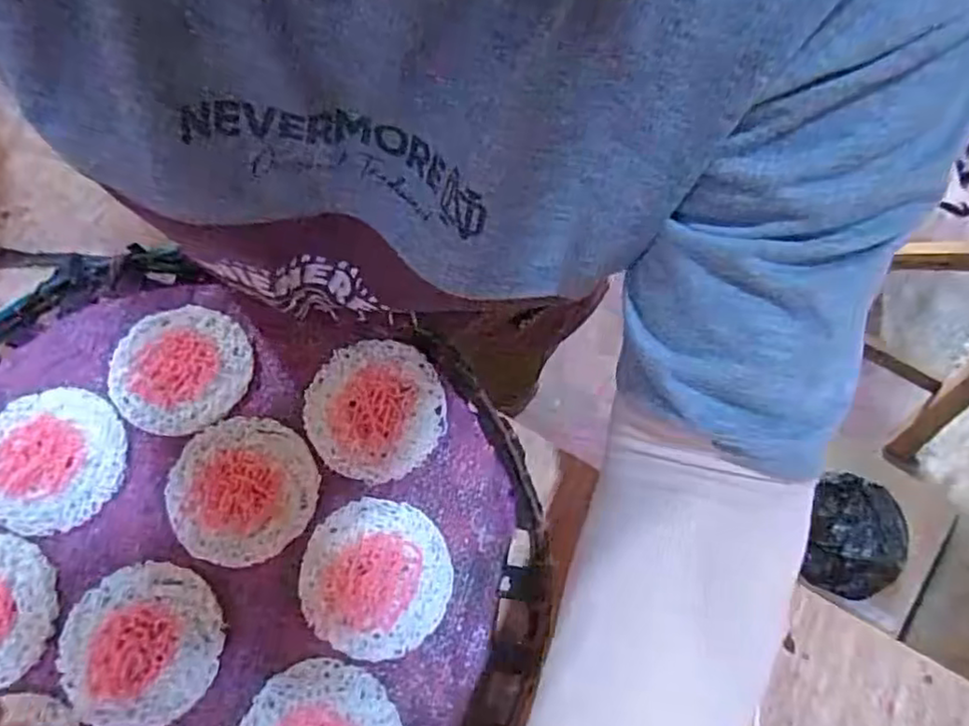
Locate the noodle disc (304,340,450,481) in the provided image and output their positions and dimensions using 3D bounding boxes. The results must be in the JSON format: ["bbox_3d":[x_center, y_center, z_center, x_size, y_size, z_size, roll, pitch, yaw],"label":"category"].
[{"bbox_3d":[-0.064,0.026,0.386,0.077,0.008,0.082,0,71,-1],"label":"noodle disc"}]

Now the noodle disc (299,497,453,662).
[{"bbox_3d":[-0.058,0.115,0.358,0.078,0.004,0.076,0,71,-1],"label":"noodle disc"}]

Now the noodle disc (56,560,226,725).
[{"bbox_3d":[-0.180,0.147,0.349,0.080,0.008,0.079,0,71,-1],"label":"noodle disc"}]

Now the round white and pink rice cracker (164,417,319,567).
[{"bbox_3d":[-0.137,0.071,0.377,0.080,0.004,0.079,0,71,-1],"label":"round white and pink rice cracker"}]

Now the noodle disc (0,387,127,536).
[{"bbox_3d":[-0.249,0.055,0.380,0.079,0.005,0.080,0,71,-1],"label":"noodle disc"}]

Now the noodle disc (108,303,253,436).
[{"bbox_3d":[-0.183,0.003,0.399,0.079,0.004,0.077,0,71,-1],"label":"noodle disc"}]

